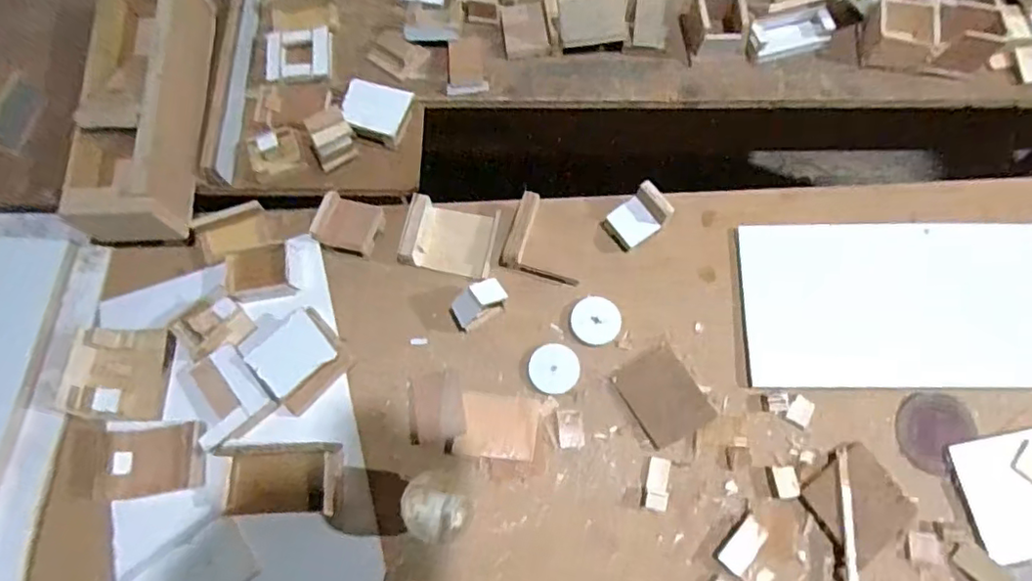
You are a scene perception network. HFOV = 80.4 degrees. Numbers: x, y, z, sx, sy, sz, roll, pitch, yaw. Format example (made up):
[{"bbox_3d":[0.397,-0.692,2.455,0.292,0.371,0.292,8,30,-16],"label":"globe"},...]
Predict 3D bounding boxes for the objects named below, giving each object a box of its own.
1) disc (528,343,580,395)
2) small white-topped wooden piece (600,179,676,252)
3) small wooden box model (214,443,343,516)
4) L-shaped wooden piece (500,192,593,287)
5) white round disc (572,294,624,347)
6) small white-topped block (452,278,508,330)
[{"bbox_3d":[0.042,0.086,0.676,0.054,0.004,0.054,0,76,1],"label":"disc"},{"bbox_3d":[0.139,-0.085,0.708,0.065,0.049,0.054,-36,72,-9],"label":"small white-topped wooden piece"},{"bbox_3d":[-0.246,0.192,0.627,0.122,0.048,0.070,0,70,3],"label":"small wooden box model"},{"bbox_3d":[0.038,-0.063,0.709,0.100,0.034,0.090,16,72,8],"label":"L-shaped wooden piece"},{"bbox_3d":[0.091,0.034,0.694,0.055,0.006,0.056,0,76,1],"label":"white round disc"},{"bbox_3d":[-0.041,0.014,0.679,0.060,0.058,0.029,-31,72,-8],"label":"small white-topped block"}]

